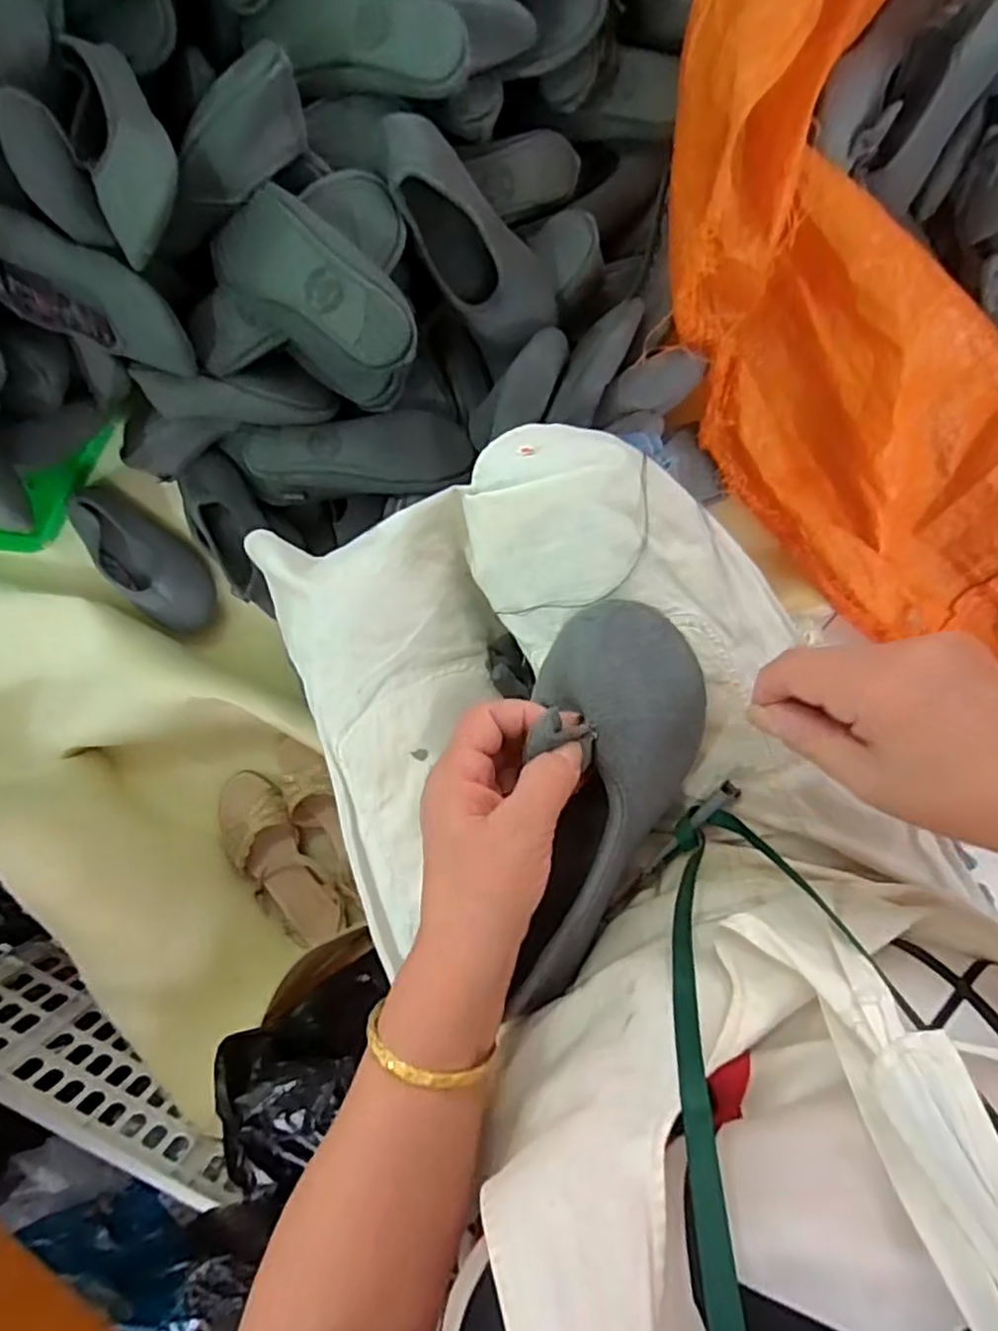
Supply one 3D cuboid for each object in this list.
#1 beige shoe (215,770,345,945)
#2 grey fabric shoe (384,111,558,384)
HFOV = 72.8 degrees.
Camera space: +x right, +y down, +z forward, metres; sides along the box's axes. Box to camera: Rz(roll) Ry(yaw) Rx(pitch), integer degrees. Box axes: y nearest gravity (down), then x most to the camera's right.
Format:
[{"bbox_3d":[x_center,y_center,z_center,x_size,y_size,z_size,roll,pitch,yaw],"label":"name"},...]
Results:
[{"bbox_3d":[-0.283,0.246,0.867,0.086,0.059,0.235,-31,90,8],"label":"beige shoe"},{"bbox_3d":[-0.022,-0.408,0.668,0.097,0.245,0.067,-39,47,7],"label":"grey fabric shoe"}]

